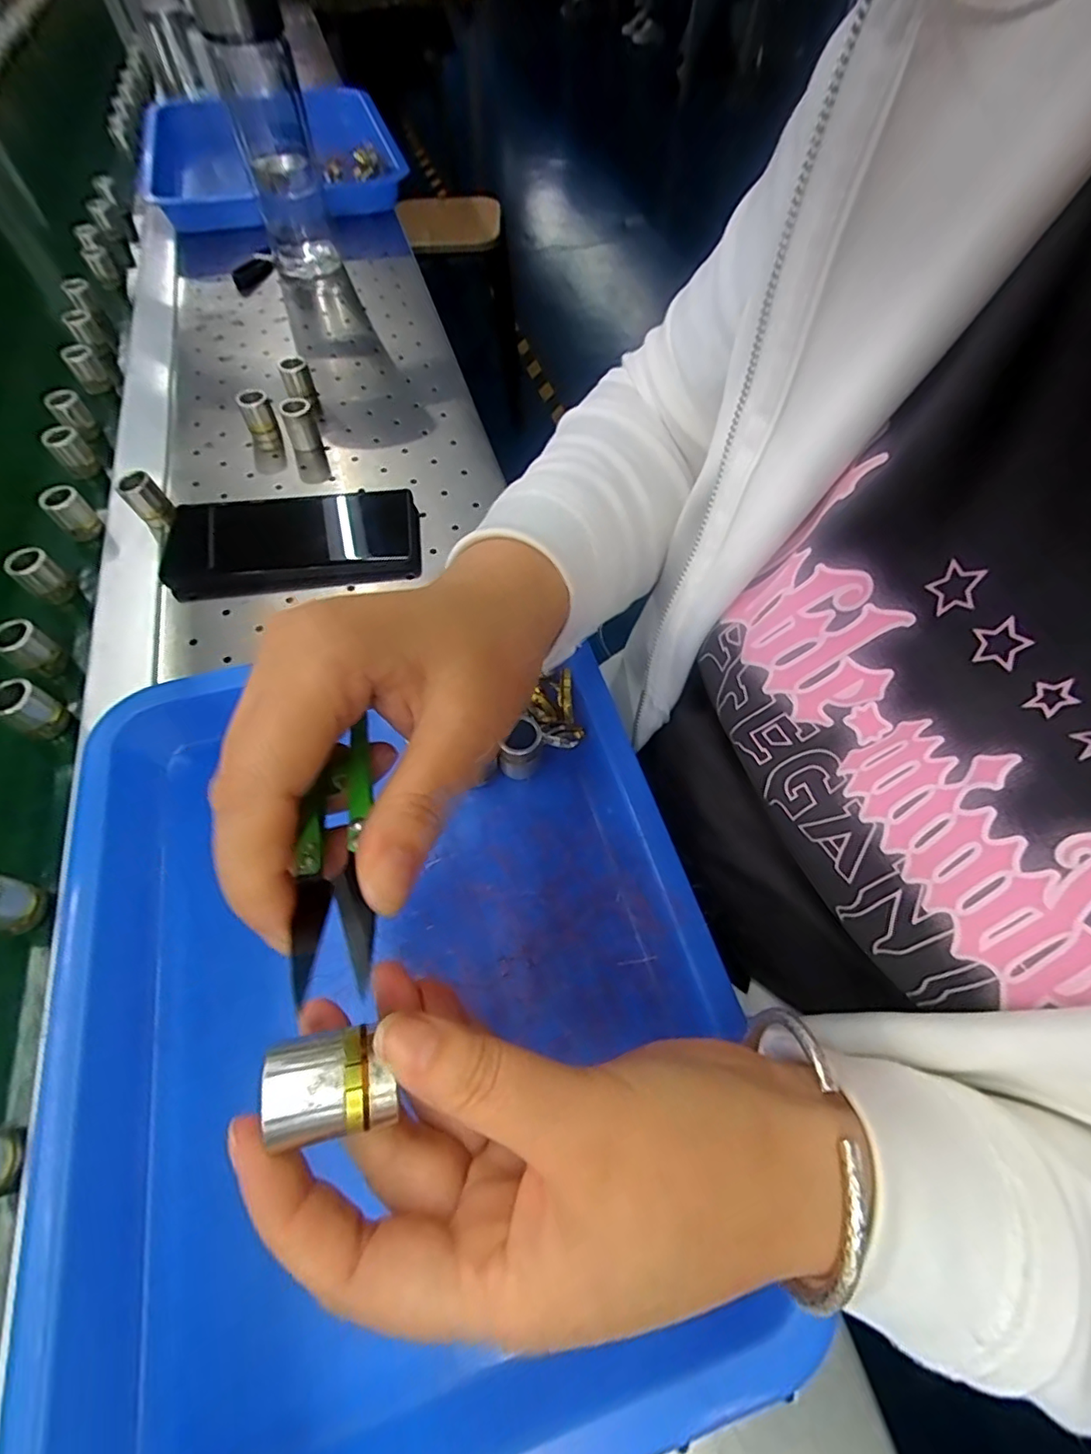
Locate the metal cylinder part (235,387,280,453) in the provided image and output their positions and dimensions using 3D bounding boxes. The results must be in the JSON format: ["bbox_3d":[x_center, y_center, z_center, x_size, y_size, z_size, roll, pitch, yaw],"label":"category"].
[{"bbox_3d":[-0.226,-0.244,0.456,0.021,0.035,0.024,-23,62,-14],"label":"metal cylinder part"}]

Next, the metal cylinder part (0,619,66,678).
[{"bbox_3d":[-0.308,-0.047,0.341,0.018,0.026,0.023,35,65,18],"label":"metal cylinder part"}]

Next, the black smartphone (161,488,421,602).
[{"bbox_3d":[-0.179,-0.133,0.397,0.180,0.017,0.081,-6,60,-5],"label":"black smartphone"}]

